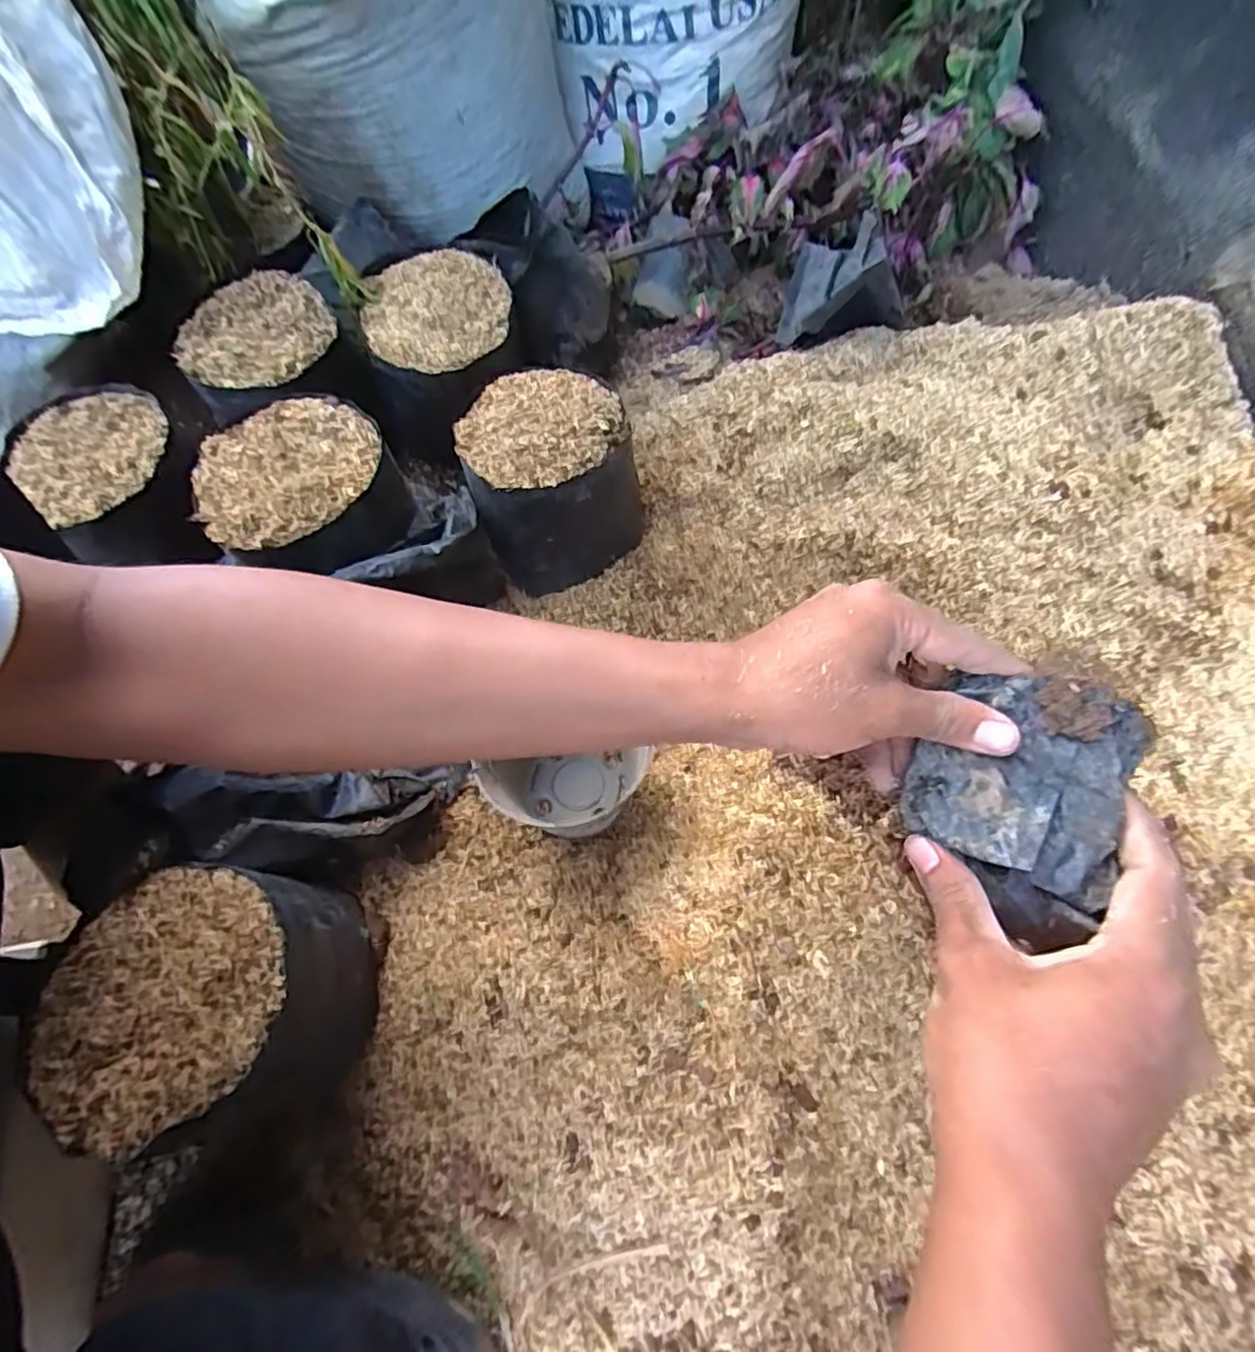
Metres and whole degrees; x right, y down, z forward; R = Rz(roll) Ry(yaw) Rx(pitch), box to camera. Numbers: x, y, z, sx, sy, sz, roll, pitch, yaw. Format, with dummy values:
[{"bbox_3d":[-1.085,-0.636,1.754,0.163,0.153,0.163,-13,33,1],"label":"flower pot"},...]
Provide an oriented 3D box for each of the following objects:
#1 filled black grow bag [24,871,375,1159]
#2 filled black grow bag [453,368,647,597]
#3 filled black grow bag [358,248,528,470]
[{"bbox_3d":[-0.269,0.223,0.451,0.162,0.169,0.148,-18,63,-5],"label":"filled black grow bag"},{"bbox_3d":[-0.072,-0.191,0.617,0.148,0.119,0.156,-11,63,-2],"label":"filled black grow bag"},{"bbox_3d":[-0.189,-0.322,0.698,0.158,0.157,0.177,-11,63,-2],"label":"filled black grow bag"}]

